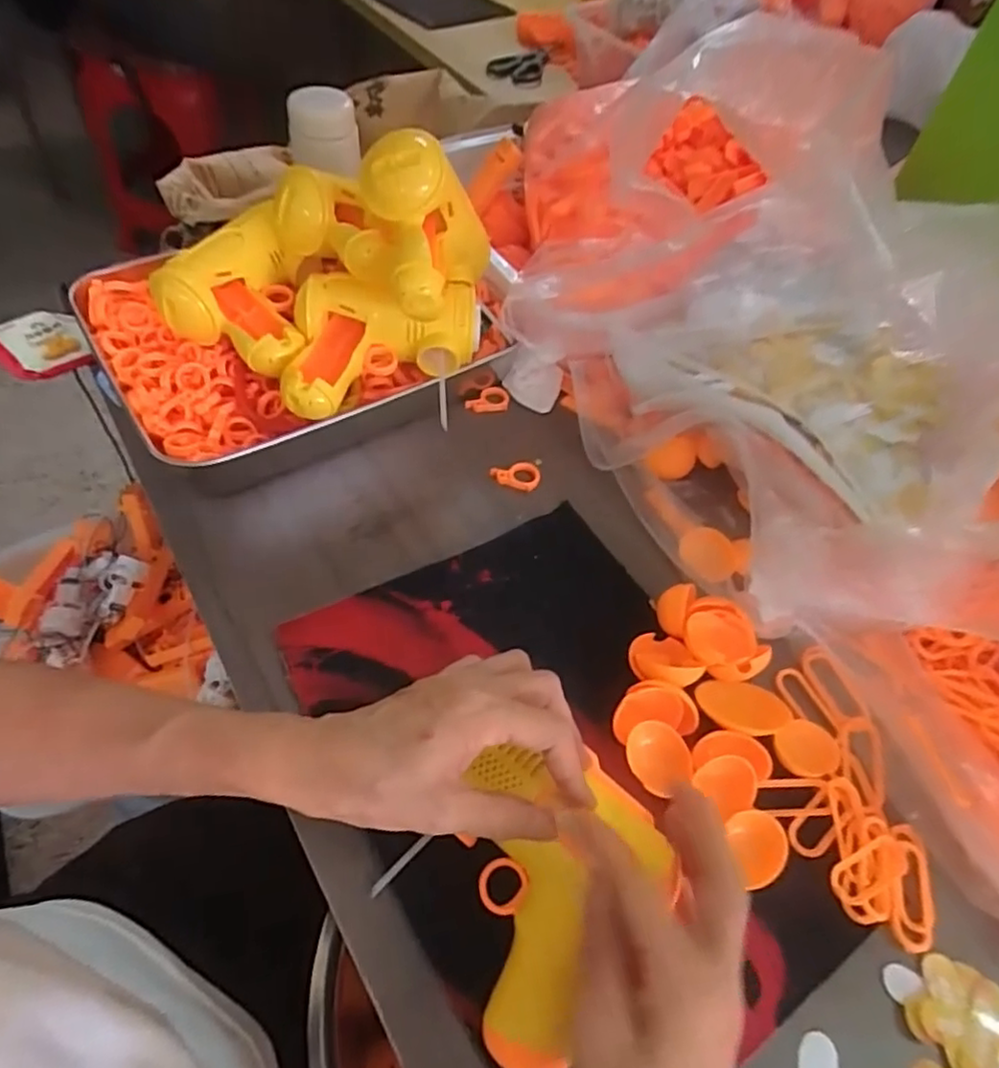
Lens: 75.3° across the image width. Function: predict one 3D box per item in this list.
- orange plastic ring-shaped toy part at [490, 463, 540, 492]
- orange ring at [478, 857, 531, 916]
[{"bbox_3d":[0.013,-0.043,0.506,0.037,0.010,0.025,-6,55,-10],"label":"orange plastic ring-shaped toy part"},{"bbox_3d":[0.002,0.171,0.314,0.024,0.005,0.023,3,54,-4],"label":"orange ring"}]

